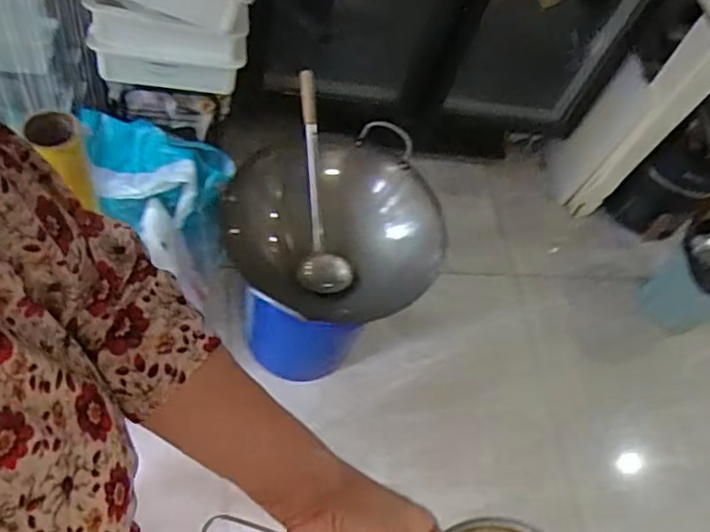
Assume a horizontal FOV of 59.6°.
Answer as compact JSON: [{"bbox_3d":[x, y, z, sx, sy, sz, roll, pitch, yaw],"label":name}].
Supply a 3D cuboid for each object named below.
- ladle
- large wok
[{"bbox_3d":[-0.076,-0.161,1.227,0.100,0.114,0.445,-6,86,-8],"label":"ladle"},{"bbox_3d":[-0.037,-0.067,1.204,0.386,0.353,0.160,-12,13,6],"label":"large wok"}]

